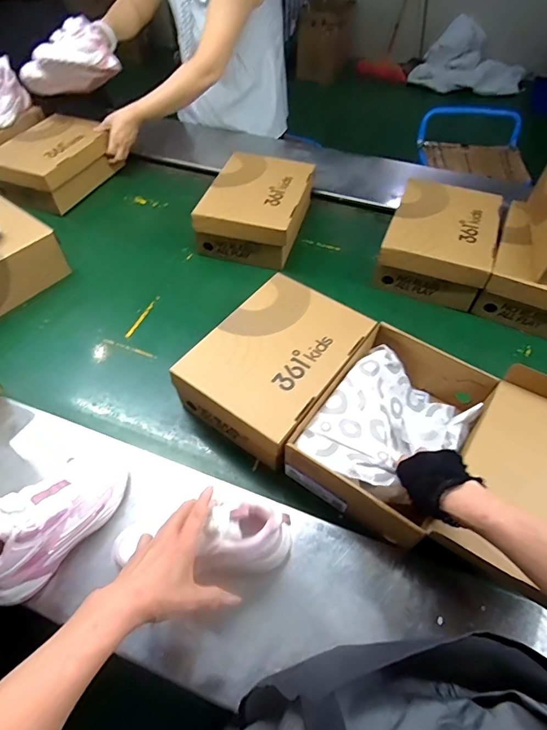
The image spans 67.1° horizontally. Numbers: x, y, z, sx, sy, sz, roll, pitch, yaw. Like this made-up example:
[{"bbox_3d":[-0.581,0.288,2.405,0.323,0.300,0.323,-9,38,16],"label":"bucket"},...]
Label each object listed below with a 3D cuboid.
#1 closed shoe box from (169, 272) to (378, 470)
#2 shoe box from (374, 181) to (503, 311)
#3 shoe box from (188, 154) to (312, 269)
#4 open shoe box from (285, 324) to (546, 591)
[{"bbox_3d":[0.005,-0.003,0.697,0.208,0.102,0.291,30,56,20],"label":"closed shoe box"},{"bbox_3d":[0.369,-0.277,0.920,0.207,0.126,0.273,20,53,13],"label":"shoe box"},{"bbox_3d":[-0.036,-0.371,0.975,0.216,0.115,0.263,13,52,8],"label":"shoe box"},{"bbox_3d":[0.265,0.119,0.576,0.412,0.132,0.293,30,56,20],"label":"open shoe box"}]

